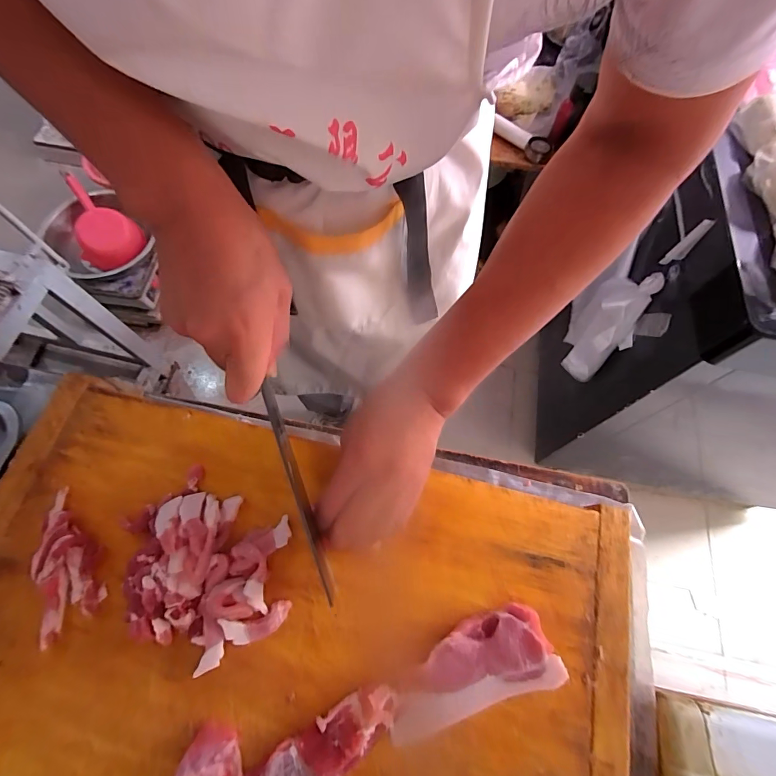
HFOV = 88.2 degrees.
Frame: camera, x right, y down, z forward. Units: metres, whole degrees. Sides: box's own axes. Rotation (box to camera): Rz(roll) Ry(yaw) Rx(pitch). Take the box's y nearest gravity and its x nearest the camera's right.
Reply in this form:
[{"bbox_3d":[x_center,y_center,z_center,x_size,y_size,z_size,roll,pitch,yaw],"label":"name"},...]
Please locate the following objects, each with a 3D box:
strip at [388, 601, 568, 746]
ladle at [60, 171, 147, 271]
[{"bbox_3d":[0.061,0.221,0.314,0.136,0.042,0.060,-19,70,-9],"label":"strip"},{"bbox_3d":[-0.928,-0.518,1.268,0.190,0.116,0.304,-42,74,-18],"label":"ladle"}]

